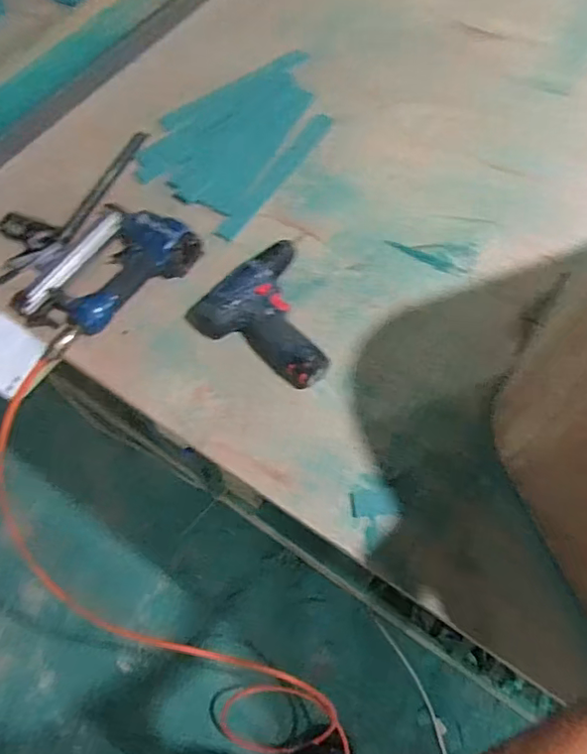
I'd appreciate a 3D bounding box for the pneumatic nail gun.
[{"bbox_3d":[-0.256,-0.142,0.787,0.176,0.059,0.217,28,67,13],"label":"pneumatic nail gun"}]

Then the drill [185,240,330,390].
[{"bbox_3d":[-0.017,-0.095,0.762,0.203,0.055,0.170,33,68,15],"label":"drill"}]

